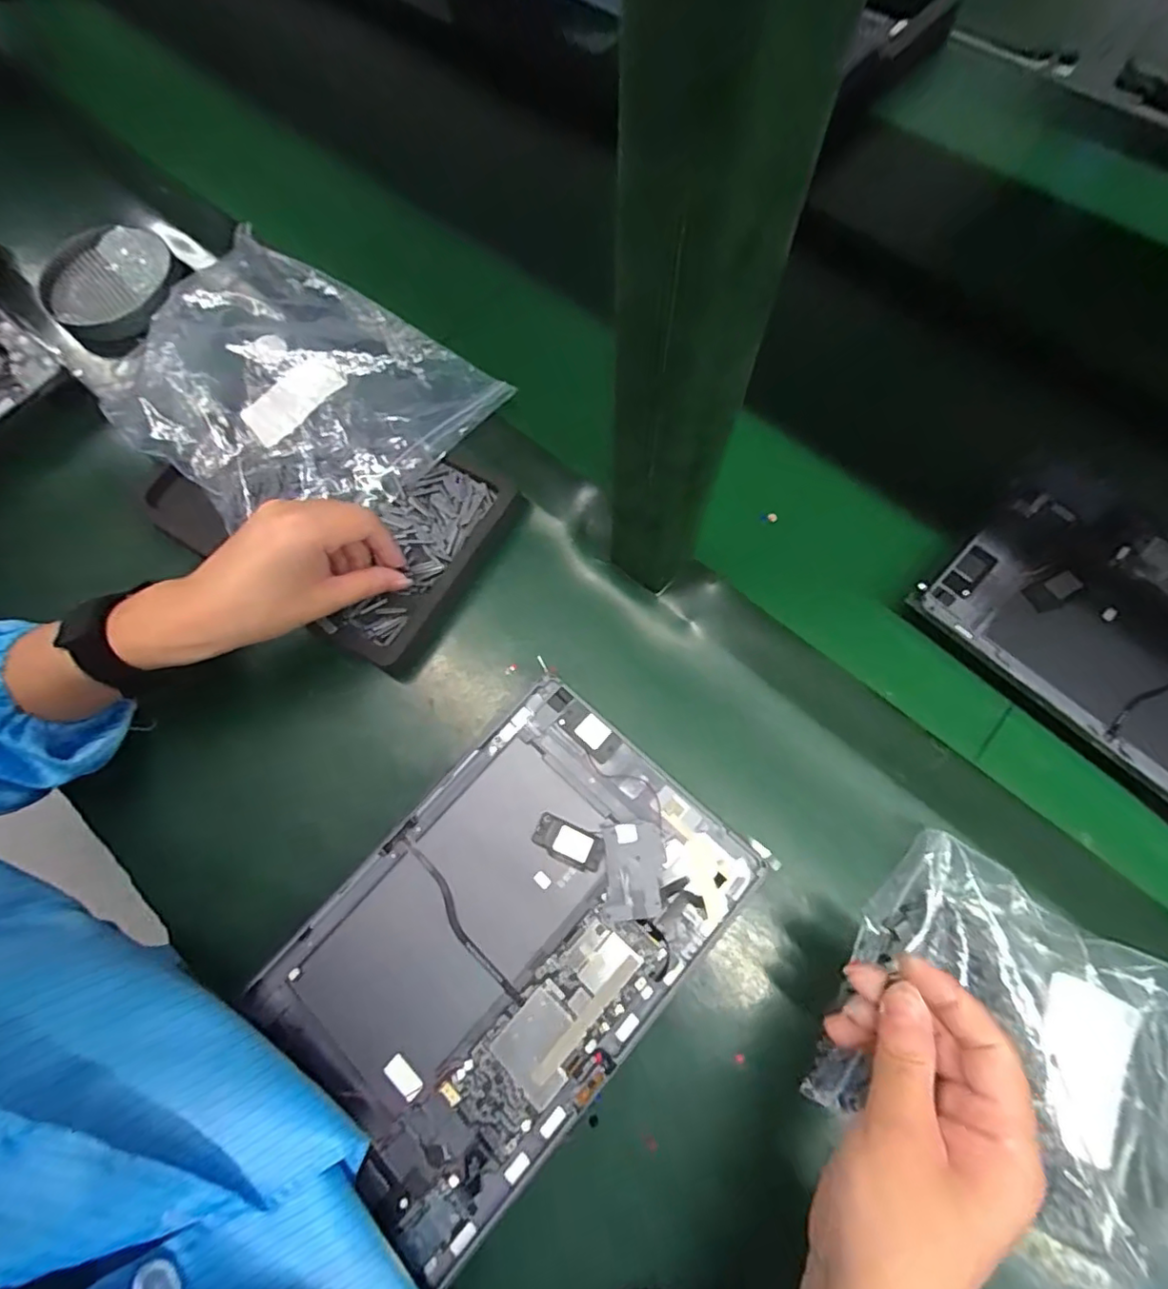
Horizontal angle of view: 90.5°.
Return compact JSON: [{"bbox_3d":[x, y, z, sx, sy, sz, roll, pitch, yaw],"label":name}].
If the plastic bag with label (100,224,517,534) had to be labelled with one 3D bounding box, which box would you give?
[{"bbox_3d":[-0.222,-0.192,0.428,0.264,0.038,0.204,37,75,13],"label":"plastic bag with label"}]

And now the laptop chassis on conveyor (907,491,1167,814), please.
[{"bbox_3d":[0.348,0.013,0.354,0.154,0.026,0.252,-42,75,-13],"label":"laptop chassis on conveyor"}]

